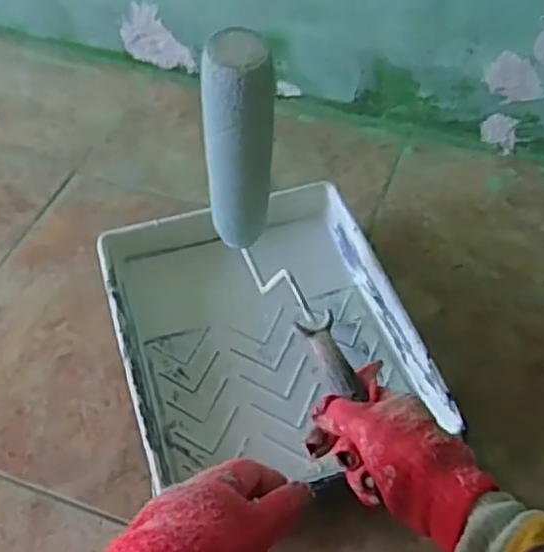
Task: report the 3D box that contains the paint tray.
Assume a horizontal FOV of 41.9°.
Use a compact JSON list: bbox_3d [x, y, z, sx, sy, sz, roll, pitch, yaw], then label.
[{"bbox_3d":[-0.009,0.063,0.742,0.284,0.062,0.337,-14,53,-11],"label":"paint tray"}]

